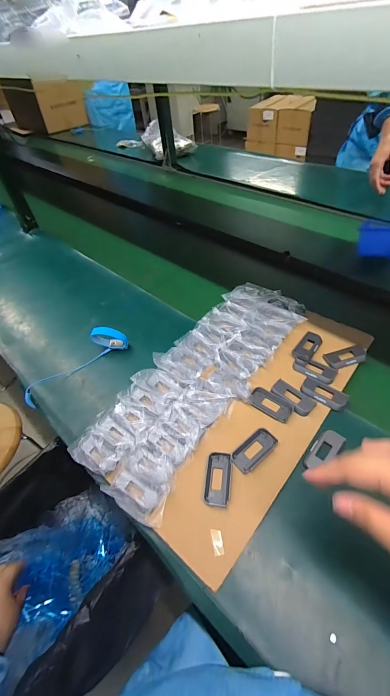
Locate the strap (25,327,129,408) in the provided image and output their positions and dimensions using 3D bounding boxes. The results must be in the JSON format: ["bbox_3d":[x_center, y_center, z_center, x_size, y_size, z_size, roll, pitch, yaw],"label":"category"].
[{"bbox_3d":[-0.248,0.027,0.615,0.230,0.064,0.053,-36,54,-23],"label":"strap"}]

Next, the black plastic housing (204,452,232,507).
[{"bbox_3d":[0.035,0.196,0.457,0.039,0.005,0.076,2,49,9],"label":"black plastic housing"}]

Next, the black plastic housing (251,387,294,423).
[{"bbox_3d":[0.132,0.097,0.525,0.073,0.007,0.040,28,57,27],"label":"black plastic housing"}]

